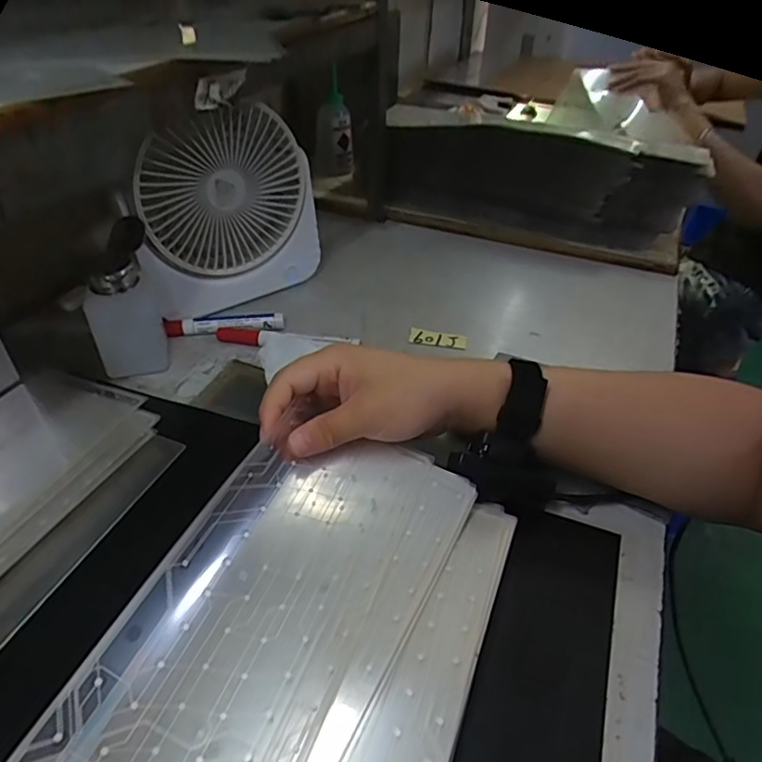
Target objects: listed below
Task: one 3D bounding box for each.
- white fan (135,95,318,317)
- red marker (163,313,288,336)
[{"bbox_3d":[-0.150,-0.164,0.539,0.177,0.188,0.052,-27,47,-29],"label":"white fan"},{"bbox_3d":[-0.155,-0.056,0.548,0.115,0.017,0.018,-3,40,-3],"label":"red marker"}]

